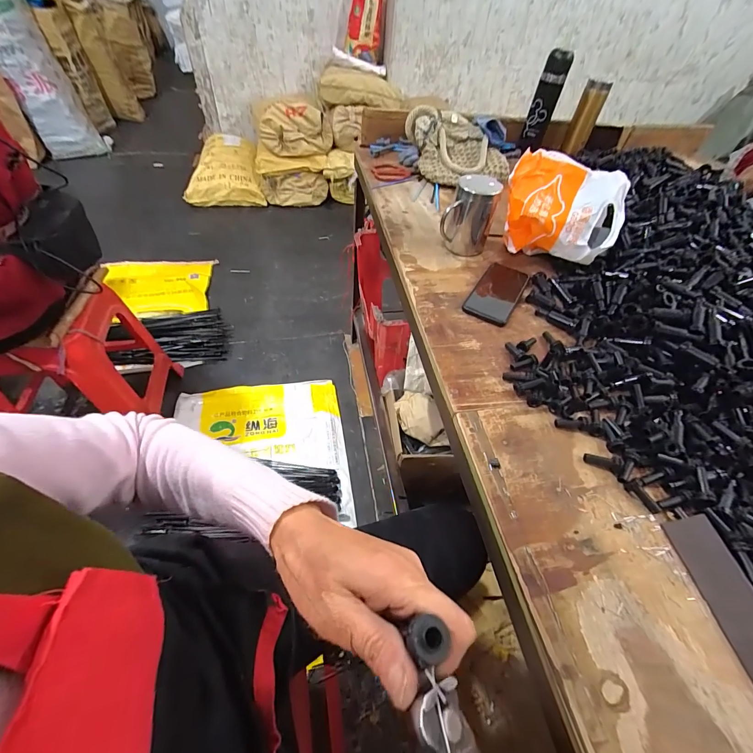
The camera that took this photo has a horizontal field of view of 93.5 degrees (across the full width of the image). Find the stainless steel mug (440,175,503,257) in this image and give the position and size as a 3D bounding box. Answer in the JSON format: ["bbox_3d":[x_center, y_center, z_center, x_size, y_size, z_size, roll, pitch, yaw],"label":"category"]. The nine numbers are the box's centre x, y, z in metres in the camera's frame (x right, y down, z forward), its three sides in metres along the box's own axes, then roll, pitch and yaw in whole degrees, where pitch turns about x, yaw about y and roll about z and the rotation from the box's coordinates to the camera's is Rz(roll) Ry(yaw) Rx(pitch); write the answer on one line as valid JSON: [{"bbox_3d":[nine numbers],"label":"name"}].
[{"bbox_3d":[0.170,-0.292,0.649,0.085,0.125,0.077,19,52,11],"label":"stainless steel mug"}]

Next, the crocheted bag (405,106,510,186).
[{"bbox_3d":[0.203,-0.578,0.875,0.213,0.115,0.202,-12,53,-15],"label":"crocheted bag"}]

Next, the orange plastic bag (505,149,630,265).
[{"bbox_3d":[0.324,-0.290,0.633,0.196,0.139,0.115,24,53,13],"label":"orange plastic bag"}]

